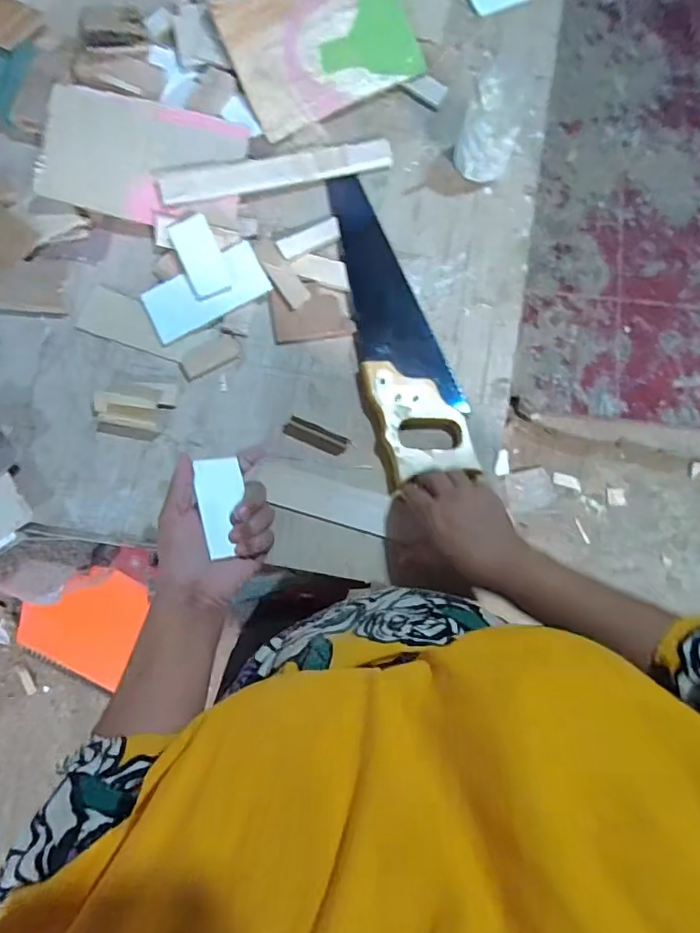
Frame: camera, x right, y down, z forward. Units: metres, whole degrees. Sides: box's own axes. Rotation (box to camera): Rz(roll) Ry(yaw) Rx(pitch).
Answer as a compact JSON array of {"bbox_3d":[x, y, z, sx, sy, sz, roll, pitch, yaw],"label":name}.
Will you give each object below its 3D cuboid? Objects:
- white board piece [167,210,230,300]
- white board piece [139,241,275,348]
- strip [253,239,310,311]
[{"bbox_3d":[-0.166,-0.231,0.583,0.044,0.006,0.085,-22,99,-4],"label":"white board piece"},{"bbox_3d":[-0.161,-0.195,0.590,0.135,0.013,0.061,-27,85,-5],"label":"white board piece"},{"bbox_3d":[-0.079,-0.220,0.594,0.027,0.010,0.089,-36,86,-5],"label":"strip"}]

